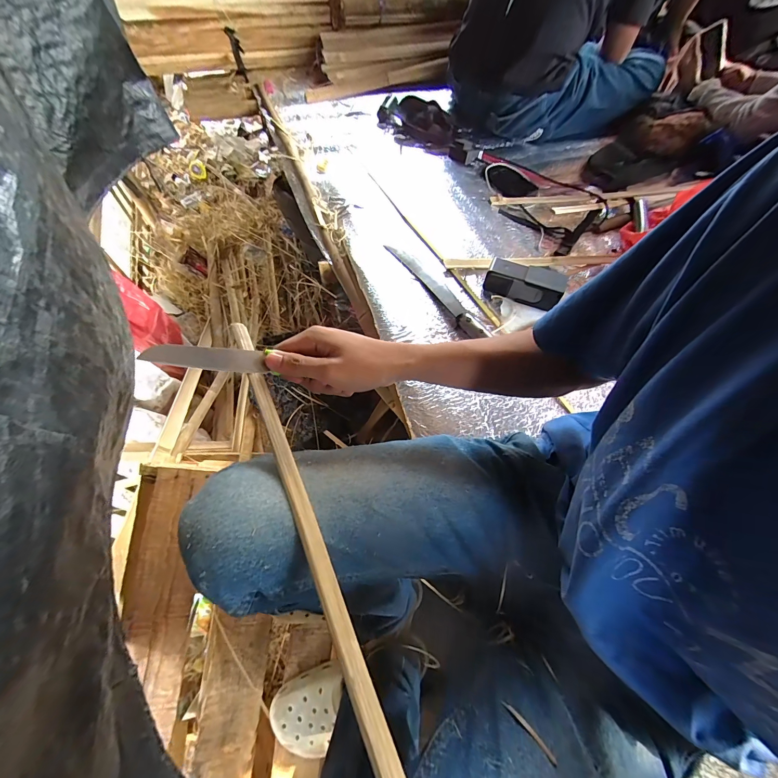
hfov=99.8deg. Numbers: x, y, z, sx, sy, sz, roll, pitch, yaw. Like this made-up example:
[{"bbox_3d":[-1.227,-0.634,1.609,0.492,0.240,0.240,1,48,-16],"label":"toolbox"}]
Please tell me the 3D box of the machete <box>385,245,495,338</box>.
[{"bbox_3d":[0.102,-0.225,0.715,0.041,0.019,0.333,-29,64,-17],"label":"machete"}]

